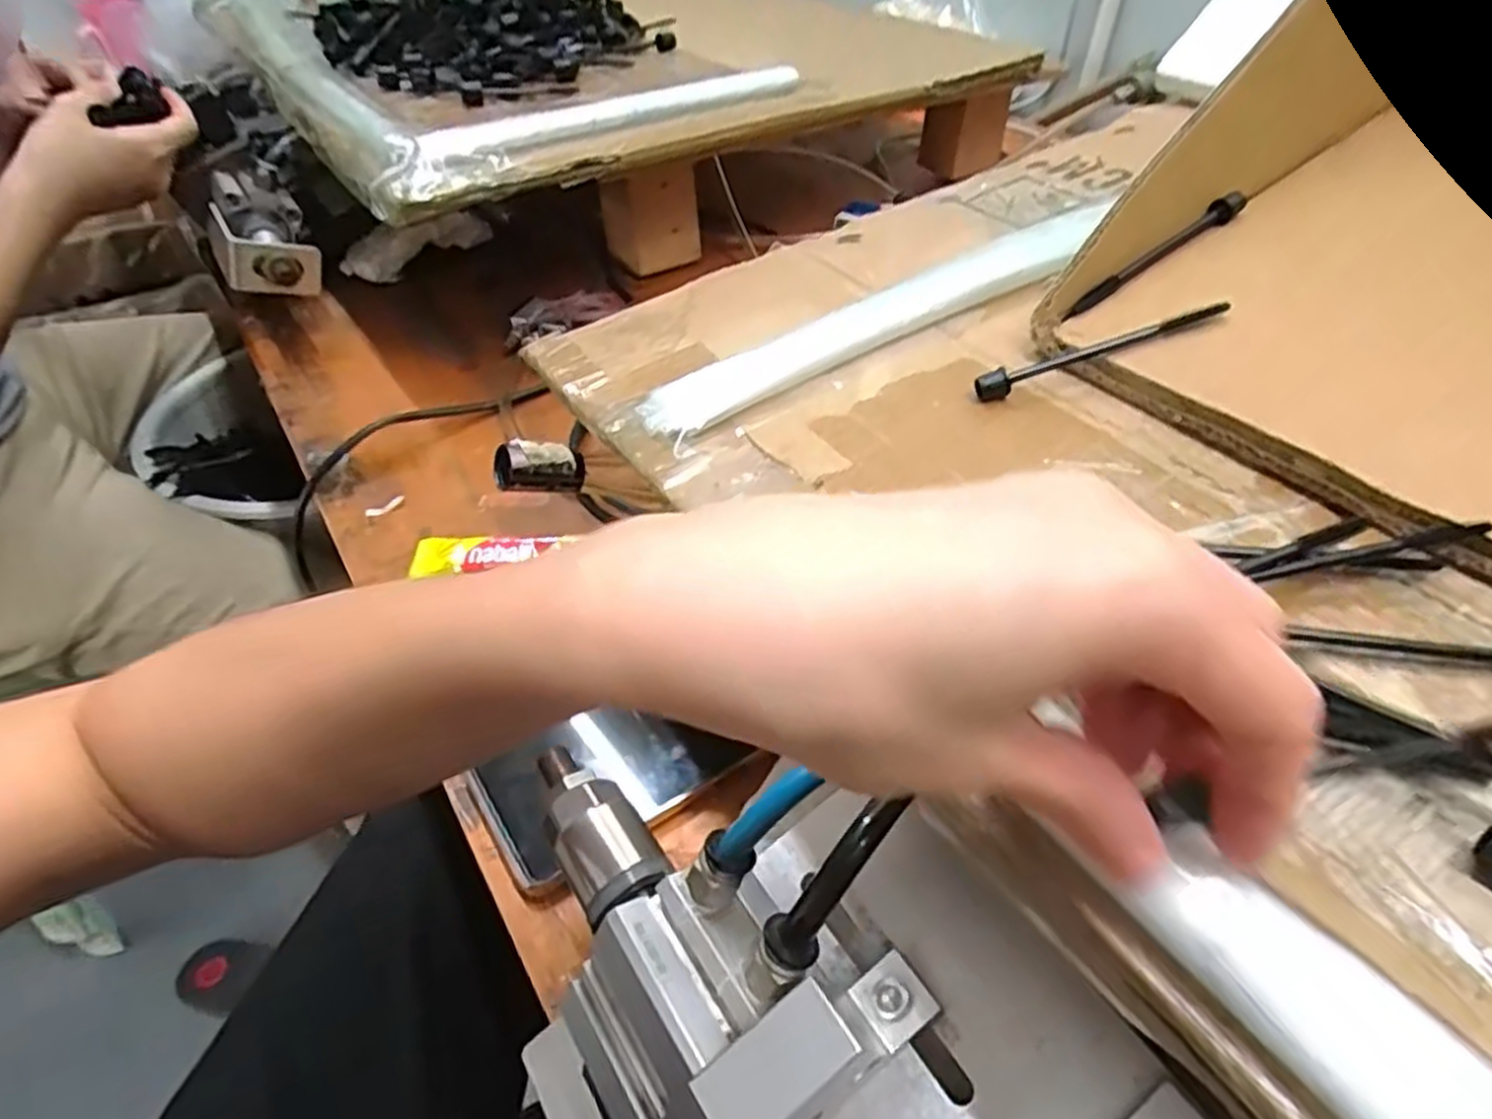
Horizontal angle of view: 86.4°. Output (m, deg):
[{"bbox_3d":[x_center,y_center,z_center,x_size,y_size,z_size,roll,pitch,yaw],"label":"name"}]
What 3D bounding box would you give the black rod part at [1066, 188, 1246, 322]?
[{"bbox_3d":[0.176,-0.130,0.340,0.104,0.010,0.007,-34,49,-12],"label":"black rod part"}]

